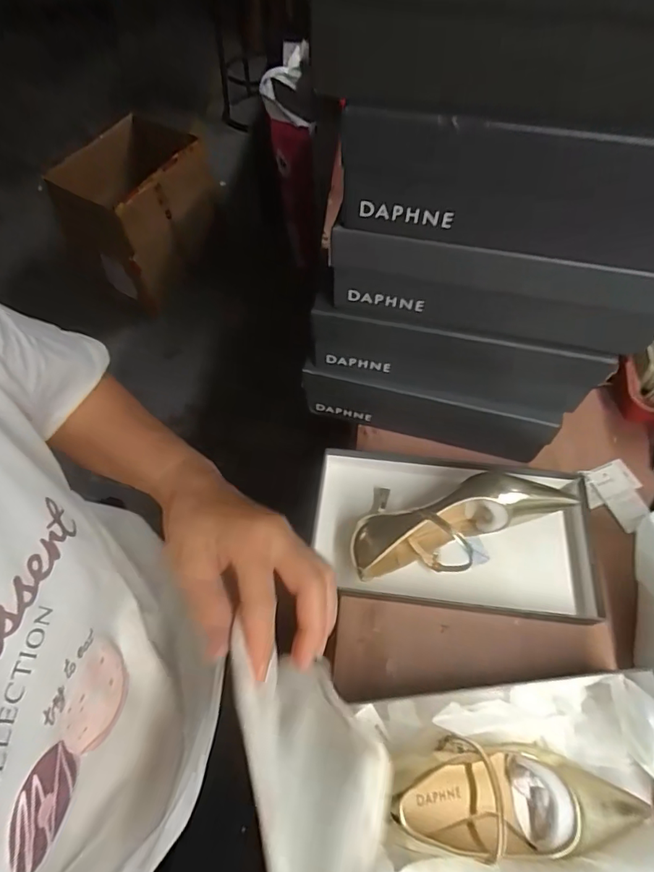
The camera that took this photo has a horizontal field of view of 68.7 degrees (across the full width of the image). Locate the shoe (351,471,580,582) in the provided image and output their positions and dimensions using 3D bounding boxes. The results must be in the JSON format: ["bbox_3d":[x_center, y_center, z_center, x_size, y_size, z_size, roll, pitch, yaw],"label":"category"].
[{"bbox_3d":[0.143,0.089,0.526,0.231,0.077,0.108,-6,60,-2],"label":"shoe"}]

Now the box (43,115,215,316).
[{"bbox_3d":[-0.577,-0.707,1.488,0.335,0.353,0.389,34,66,19],"label":"box"}]

